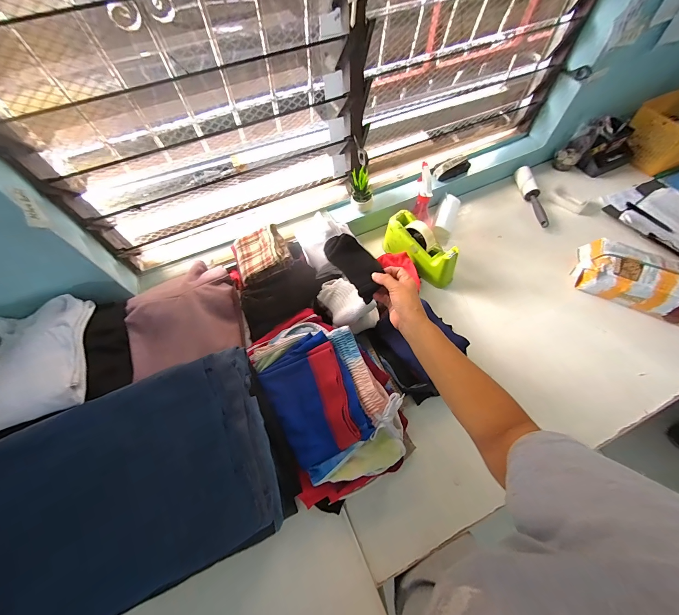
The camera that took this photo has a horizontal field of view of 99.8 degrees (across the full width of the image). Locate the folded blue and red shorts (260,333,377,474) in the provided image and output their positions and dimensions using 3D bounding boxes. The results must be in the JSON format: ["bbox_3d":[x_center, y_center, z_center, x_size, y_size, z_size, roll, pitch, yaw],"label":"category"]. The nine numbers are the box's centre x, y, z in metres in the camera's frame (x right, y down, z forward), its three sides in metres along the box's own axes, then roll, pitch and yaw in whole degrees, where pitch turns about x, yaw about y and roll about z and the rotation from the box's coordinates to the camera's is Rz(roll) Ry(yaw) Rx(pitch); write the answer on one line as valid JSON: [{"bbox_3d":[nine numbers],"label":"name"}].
[{"bbox_3d":[-0.047,0.155,0.496,0.150,0.044,0.197,-33,73,4],"label":"folded blue and red shorts"}]

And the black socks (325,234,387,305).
[{"bbox_3d":[0.032,-0.078,0.517,0.060,0.036,0.132,-33,81,-14],"label":"black socks"}]

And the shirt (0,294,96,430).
[{"bbox_3d":[-0.553,0.095,0.516,0.163,0.039,0.225,-13,62,-4],"label":"shirt"}]

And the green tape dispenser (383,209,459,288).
[{"bbox_3d":[0.202,-0.142,0.726,0.069,0.129,0.196,-34,66,-14],"label":"green tape dispenser"}]

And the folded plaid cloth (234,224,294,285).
[{"bbox_3d":[-0.162,-0.114,0.598,0.107,0.033,0.107,-26,59,6],"label":"folded plaid cloth"}]

